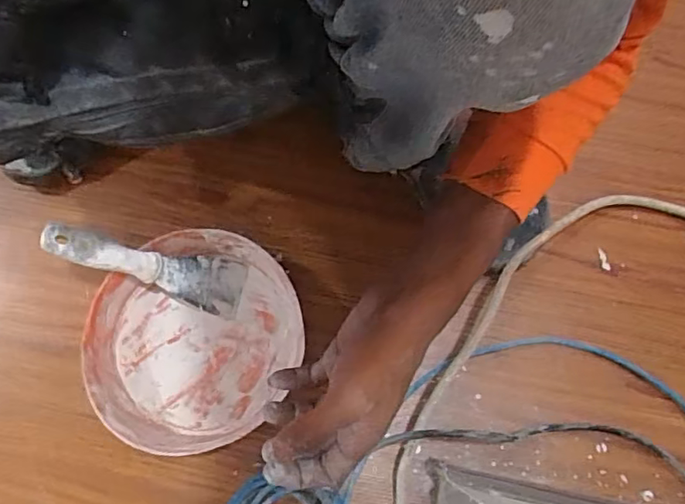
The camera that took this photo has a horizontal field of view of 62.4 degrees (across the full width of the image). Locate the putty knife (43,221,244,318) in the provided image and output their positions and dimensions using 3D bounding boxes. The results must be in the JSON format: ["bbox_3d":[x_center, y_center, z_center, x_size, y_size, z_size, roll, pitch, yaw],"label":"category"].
[{"bbox_3d":[-0.191,0.015,0.559,0.192,0.019,0.057,19,71,-26],"label":"putty knife"}]

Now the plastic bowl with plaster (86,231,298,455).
[{"bbox_3d":[-0.151,0.084,0.564,0.193,0.067,0.205,0,73,-1],"label":"plastic bowl with plaster"}]

